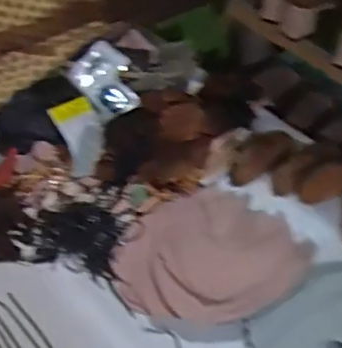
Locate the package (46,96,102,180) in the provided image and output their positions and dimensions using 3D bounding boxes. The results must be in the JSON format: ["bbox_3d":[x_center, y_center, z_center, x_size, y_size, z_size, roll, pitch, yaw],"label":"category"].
[{"bbox_3d":[-0.156,-0.065,0.993,0.075,0.021,0.146,-14,62,-7],"label":"package"}]

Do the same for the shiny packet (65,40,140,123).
[{"bbox_3d":[-0.112,-0.168,1.070,0.112,0.029,0.164,-25,64,-25],"label":"shiny packet"}]

